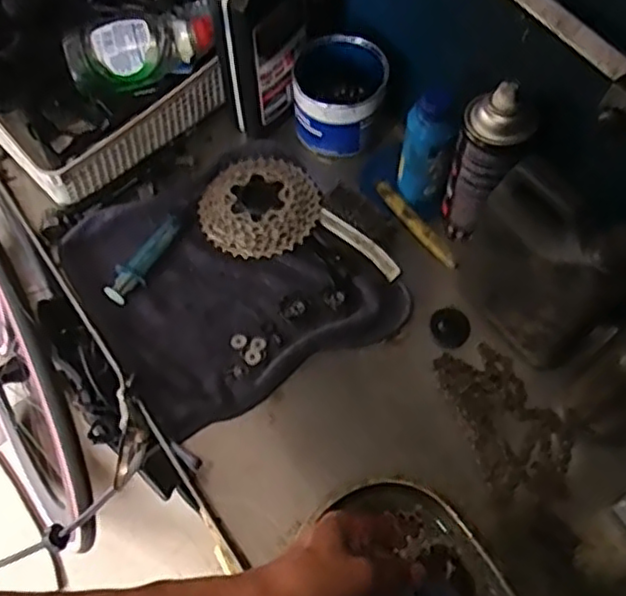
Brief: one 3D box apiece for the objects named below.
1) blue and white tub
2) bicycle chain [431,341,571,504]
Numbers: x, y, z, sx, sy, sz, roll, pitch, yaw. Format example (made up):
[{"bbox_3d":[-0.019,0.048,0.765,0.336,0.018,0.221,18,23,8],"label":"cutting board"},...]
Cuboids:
[{"bbox_3d":[0.029,-0.223,0.755,0.095,0.093,0.092,1,61,-1],"label":"blue and white tub"},{"bbox_3d":[0.180,0.111,0.625,0.085,0.009,0.148,-17,62,-10],"label":"bicycle chain"}]

